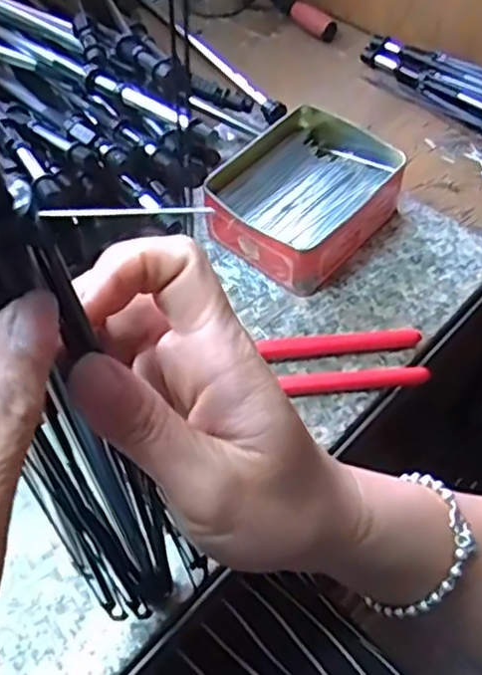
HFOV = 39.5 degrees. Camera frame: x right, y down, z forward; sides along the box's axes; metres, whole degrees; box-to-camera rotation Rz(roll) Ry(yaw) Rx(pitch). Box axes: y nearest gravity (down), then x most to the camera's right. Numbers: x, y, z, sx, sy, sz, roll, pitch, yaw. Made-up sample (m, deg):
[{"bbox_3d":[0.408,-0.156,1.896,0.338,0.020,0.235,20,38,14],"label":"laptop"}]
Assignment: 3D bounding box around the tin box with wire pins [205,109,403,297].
[{"bbox_3d":[0.043,-0.099,0.482,0.107,0.052,0.120,36,64,22],"label":"tin box with wire pins"}]

